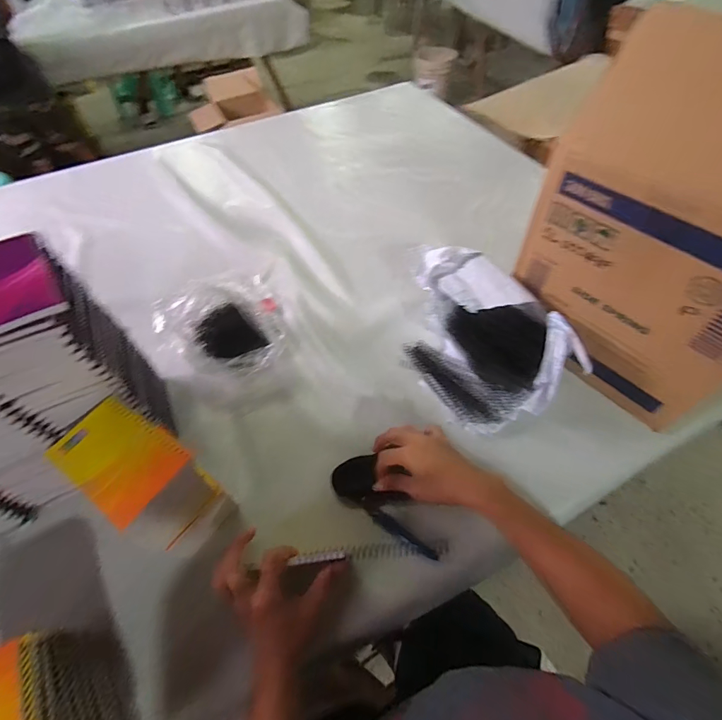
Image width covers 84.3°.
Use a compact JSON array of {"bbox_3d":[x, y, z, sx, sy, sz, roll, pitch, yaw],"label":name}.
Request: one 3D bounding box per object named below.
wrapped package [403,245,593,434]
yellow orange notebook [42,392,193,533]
[{"bbox_3d":[0.154,-0.044,0.578,0.161,0.113,0.284,-26,57,-15],"label":"wrapped package"},{"bbox_3d":[-0.233,0.087,0.381,0.126,0.013,0.081,30,61,22],"label":"yellow orange notebook"}]

